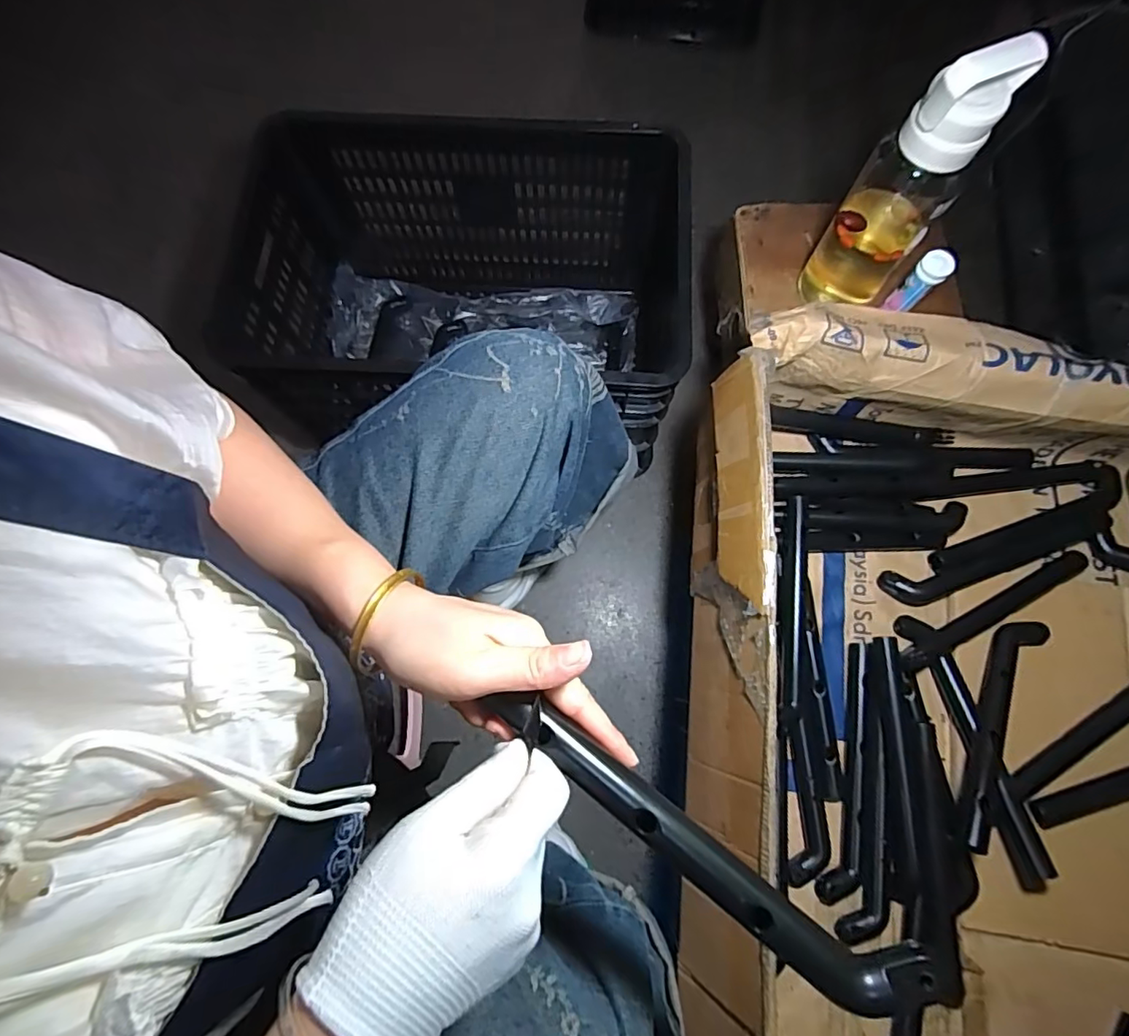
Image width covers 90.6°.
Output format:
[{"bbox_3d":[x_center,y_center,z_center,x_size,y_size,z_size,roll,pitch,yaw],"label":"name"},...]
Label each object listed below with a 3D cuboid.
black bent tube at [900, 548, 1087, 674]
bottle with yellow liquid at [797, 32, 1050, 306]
[{"bbox_3d":[0.449,0.098,0.587,0.224,0.018,0.027,-30,77,-6],"label":"black bent tube"},{"bbox_3d":[0.340,-0.329,0.570,0.085,0.301,0.085,29,78,8],"label":"bottle with yellow liquid"}]

